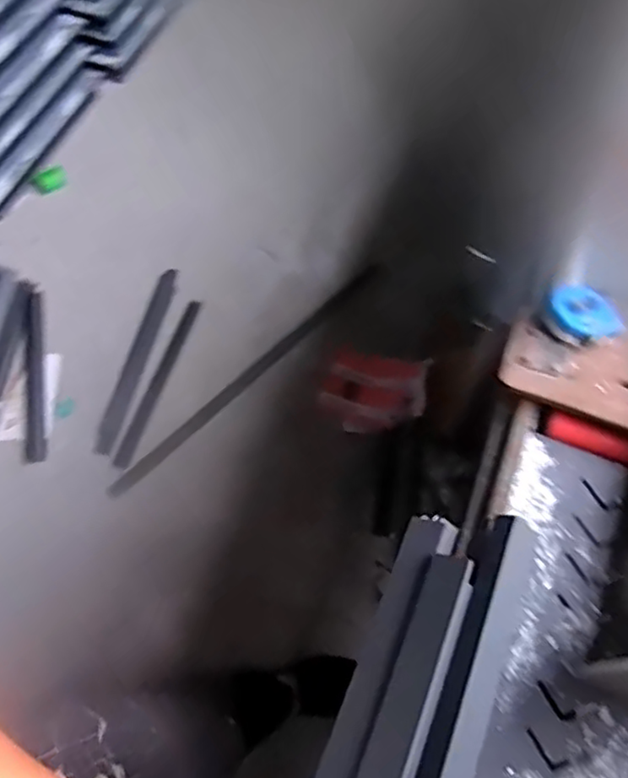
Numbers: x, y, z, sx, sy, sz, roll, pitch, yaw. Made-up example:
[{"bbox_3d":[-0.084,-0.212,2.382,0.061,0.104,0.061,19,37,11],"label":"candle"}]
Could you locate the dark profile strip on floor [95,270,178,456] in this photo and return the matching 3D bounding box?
[{"bbox_3d":[-0.408,-0.074,1.499,0.053,0.027,0.462,15,65,7],"label":"dark profile strip on floor"}]

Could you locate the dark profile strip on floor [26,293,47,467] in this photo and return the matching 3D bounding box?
[{"bbox_3d":[-0.633,-0.035,1.474,0.047,0.017,0.416,-8,65,-4],"label":"dark profile strip on floor"}]

